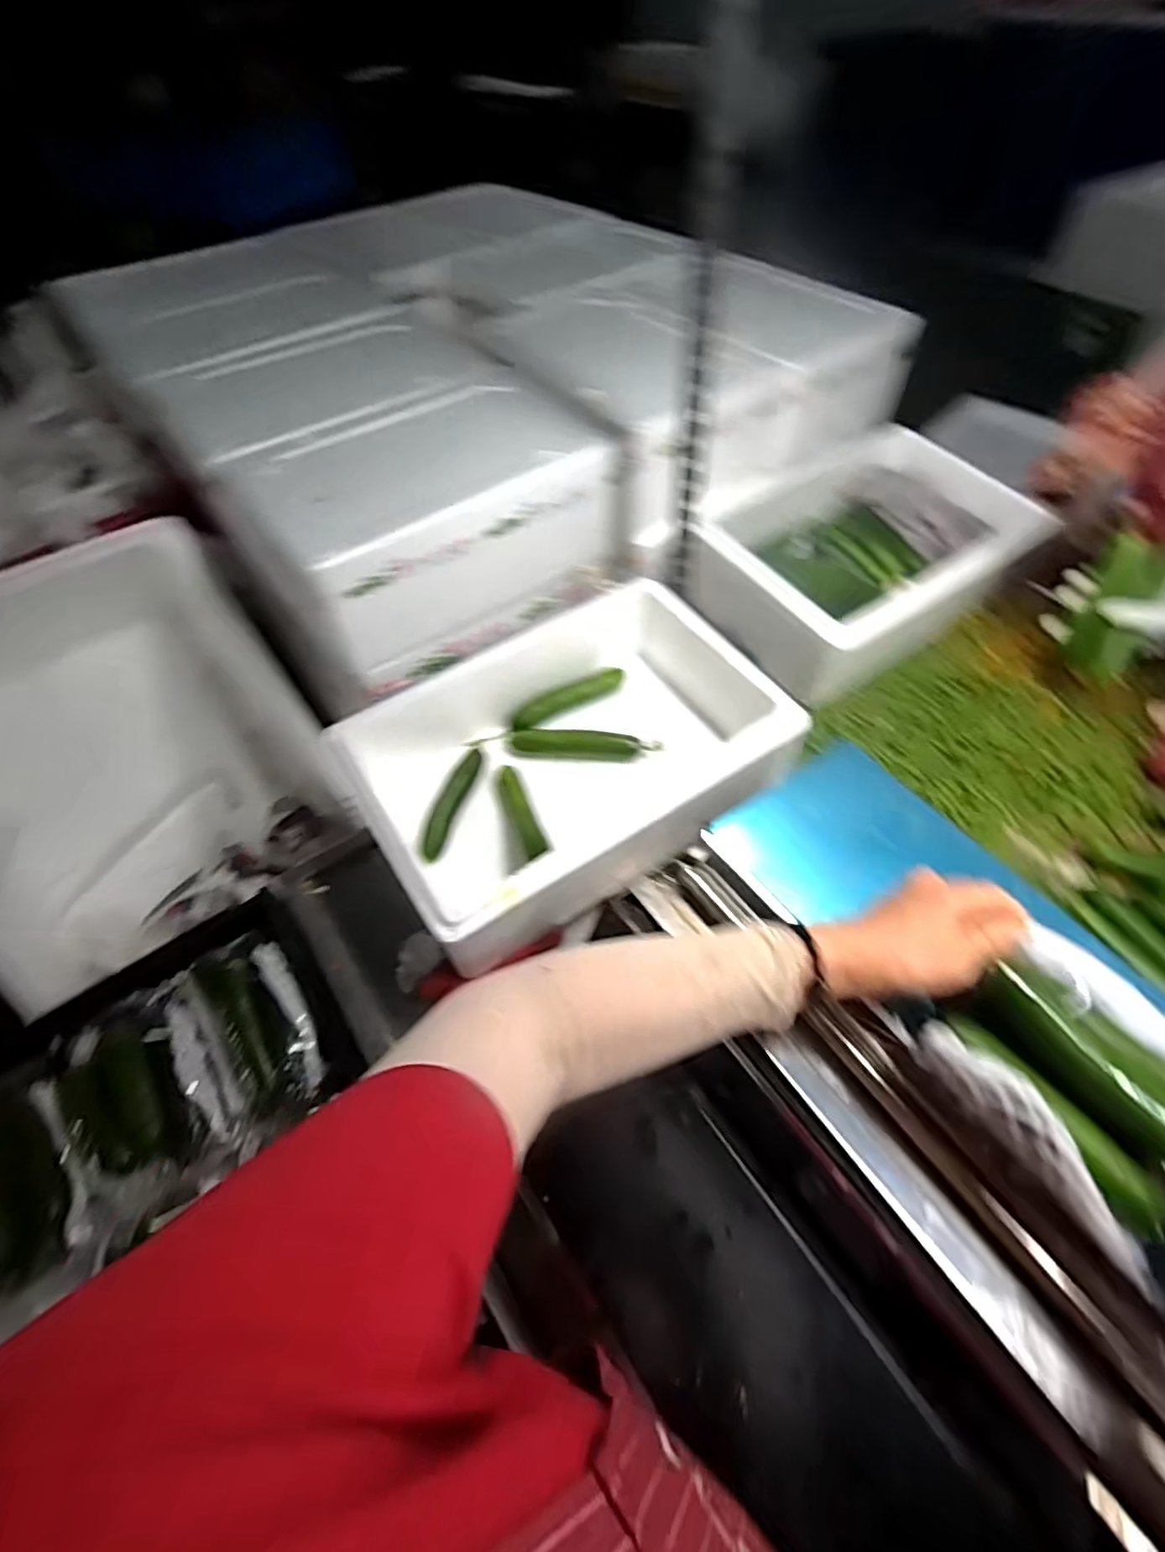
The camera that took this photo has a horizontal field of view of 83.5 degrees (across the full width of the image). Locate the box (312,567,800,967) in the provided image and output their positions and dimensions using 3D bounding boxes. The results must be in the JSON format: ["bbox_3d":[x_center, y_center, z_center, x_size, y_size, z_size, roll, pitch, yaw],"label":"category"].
[{"bbox_3d":[-0.021,-0.019,0.708,0.415,0.120,0.309,-31,58,-19],"label":"box"}]

